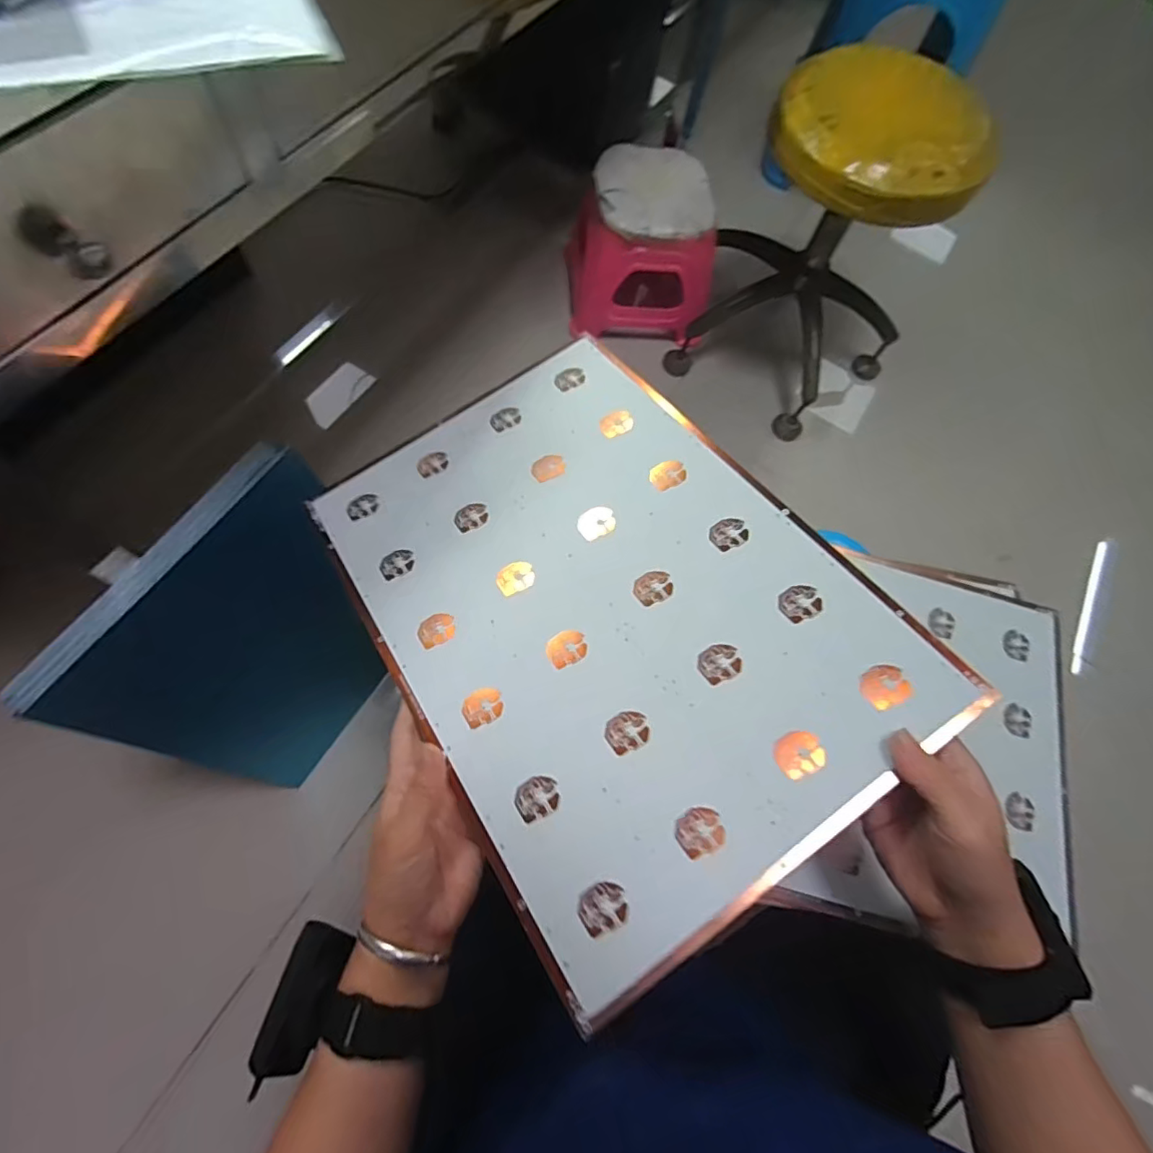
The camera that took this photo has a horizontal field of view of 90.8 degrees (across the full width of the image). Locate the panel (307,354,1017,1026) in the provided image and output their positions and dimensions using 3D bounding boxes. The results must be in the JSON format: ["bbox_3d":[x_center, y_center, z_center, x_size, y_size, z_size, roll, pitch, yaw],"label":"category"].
[{"bbox_3d":[0.008,0.005,0.404,0.285,0.007,0.410,-34,63,-8],"label":"panel"}]

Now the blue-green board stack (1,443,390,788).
[{"bbox_3d":[-0.354,0.088,0.676,0.030,0.414,0.296,30,67,19],"label":"blue-green board stack"}]

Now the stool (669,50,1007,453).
[{"bbox_3d":[0.422,-0.552,0.964,0.349,0.477,0.358,33,74,10],"label":"stool"}]

